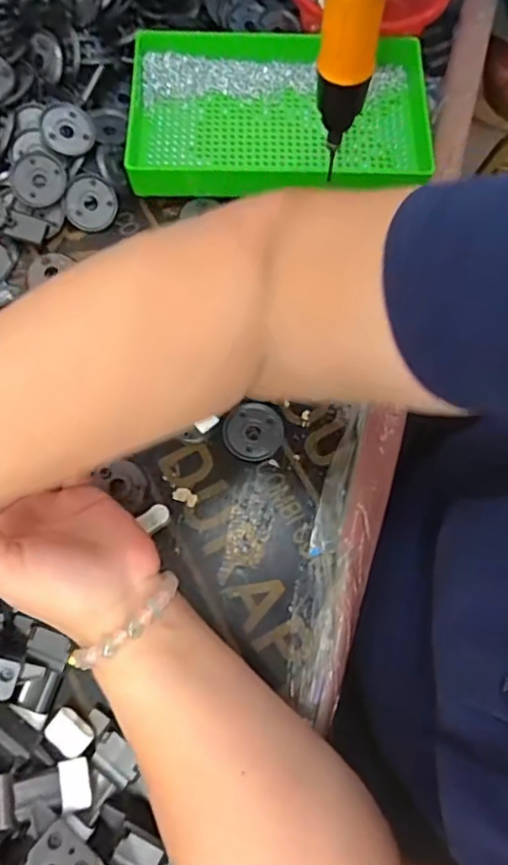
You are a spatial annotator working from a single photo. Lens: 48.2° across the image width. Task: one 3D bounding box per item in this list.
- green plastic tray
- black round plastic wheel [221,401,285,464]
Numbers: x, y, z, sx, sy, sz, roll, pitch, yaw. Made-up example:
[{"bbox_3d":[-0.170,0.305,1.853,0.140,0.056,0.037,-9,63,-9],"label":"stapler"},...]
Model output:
[{"bbox_3d":[0.023,-0.272,0.486,0.258,0.032,0.160,3,72,0],"label":"green plastic tray"},{"bbox_3d":[0.000,0.000,0.419,0.044,0.010,0.041,0,72,-1],"label":"black round plastic wheel"}]

